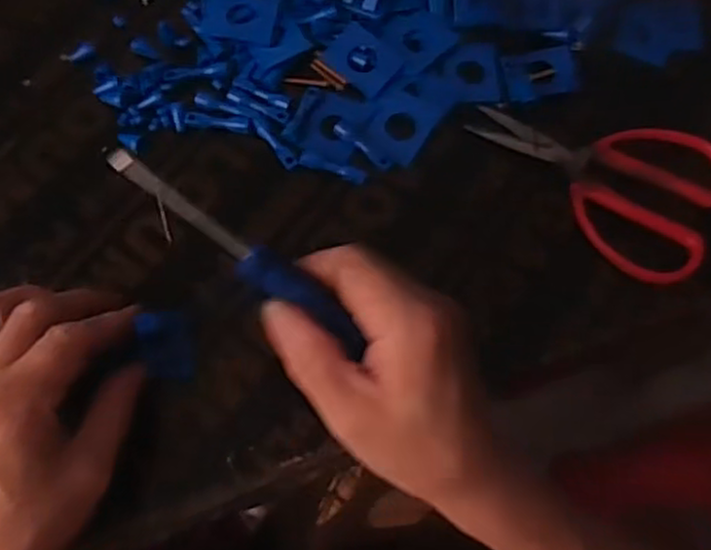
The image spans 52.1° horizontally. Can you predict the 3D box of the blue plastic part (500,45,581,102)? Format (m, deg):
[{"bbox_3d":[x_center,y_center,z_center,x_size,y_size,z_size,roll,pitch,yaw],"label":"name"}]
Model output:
[{"bbox_3d":[0.109,-0.118,0.426,0.045,0.004,0.034,-8,69,-4],"label":"blue plastic part"}]

